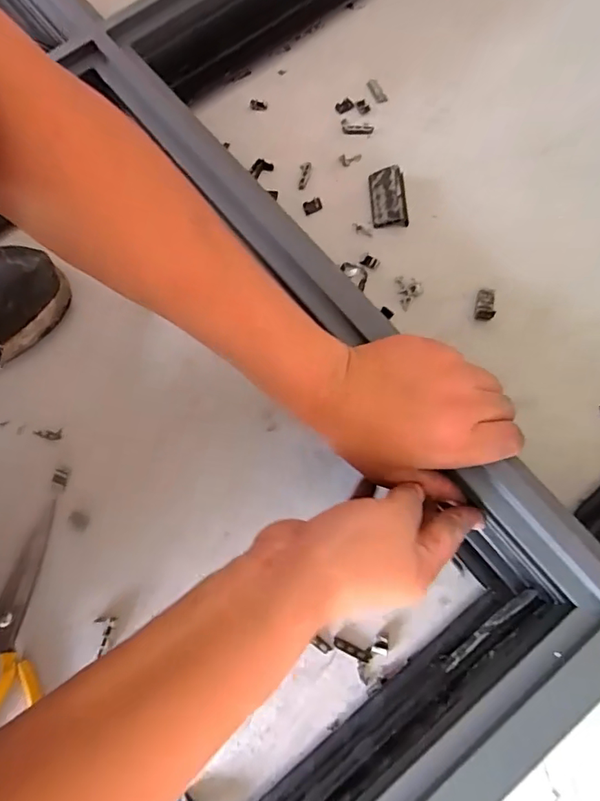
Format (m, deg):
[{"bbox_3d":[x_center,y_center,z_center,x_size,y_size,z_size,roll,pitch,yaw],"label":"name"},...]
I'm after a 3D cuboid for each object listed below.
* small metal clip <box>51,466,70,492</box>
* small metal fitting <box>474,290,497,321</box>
[{"bbox_3d":[-0.186,0.061,0.385,0.013,0.004,0.018,6,74,3],"label":"small metal clip"},{"bbox_3d":[0.155,-0.079,0.413,0.015,0.015,0.027,7,74,4],"label":"small metal fitting"}]

